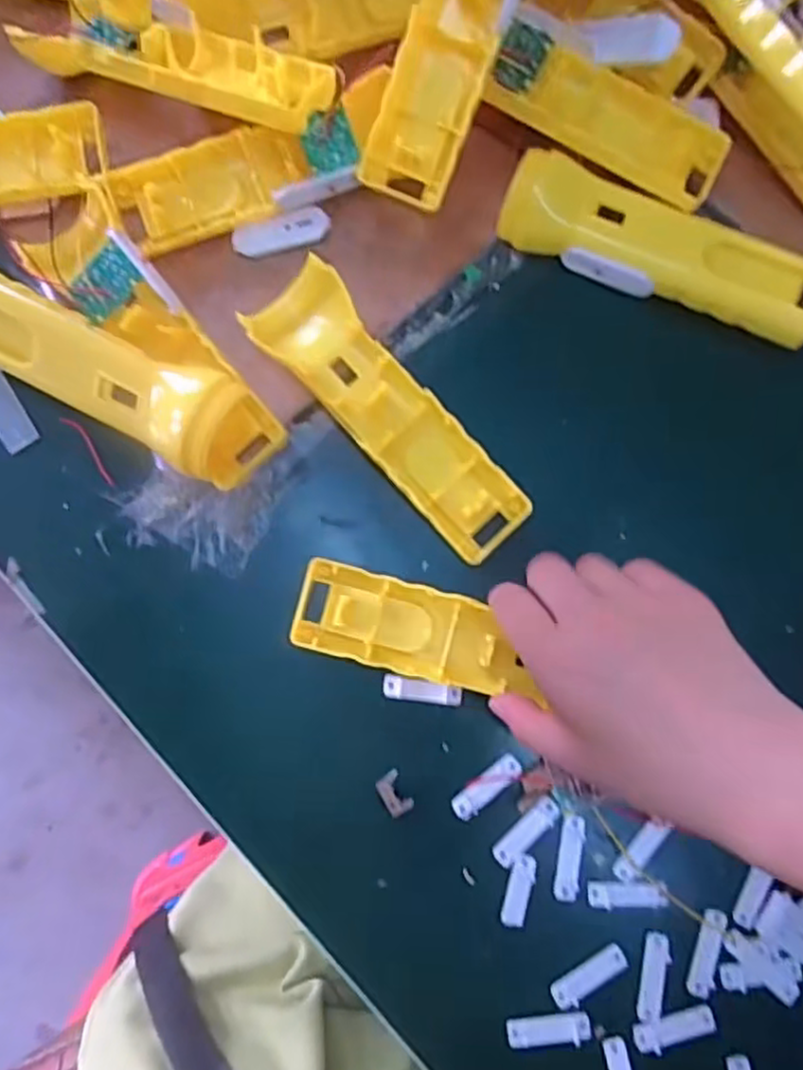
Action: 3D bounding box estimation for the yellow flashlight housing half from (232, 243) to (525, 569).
[{"bbox_3d":[-0.005,-0.056,0.347,0.047,0.035,0.157,-42,84,-6],"label":"yellow flashlight housing half"}]

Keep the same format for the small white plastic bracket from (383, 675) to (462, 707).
[{"bbox_3d":[0.010,0.075,0.341,0.037,0.005,0.011,8,82,1],"label":"small white plastic bracket"}]

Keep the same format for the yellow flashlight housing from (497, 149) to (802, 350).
[{"bbox_3d":[0.132,-0.143,0.359,0.163,0.029,0.041,23,83,3],"label":"yellow flashlight housing"}]

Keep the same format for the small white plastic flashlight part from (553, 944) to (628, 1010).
[{"bbox_3d":[0.087,0.203,0.326,0.037,0.004,0.013,-33,84,-5],"label":"small white plastic flashlight part"}]

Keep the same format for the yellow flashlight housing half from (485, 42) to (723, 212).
[{"bbox_3d":[0.104,-0.205,0.349,0.115,0.019,0.045,25,83,3],"label":"yellow flashlight housing half"}]

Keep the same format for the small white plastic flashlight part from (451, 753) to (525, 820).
[{"bbox_3d":[0.041,0.119,0.336,0.038,0.004,0.013,-40,84,-5],"label":"small white plastic flashlight part"}]

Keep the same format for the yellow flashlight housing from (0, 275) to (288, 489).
[{"bbox_3d":[-0.142,-0.077,0.339,0.179,0.045,0.044,29,83,3],"label":"yellow flashlight housing"}]

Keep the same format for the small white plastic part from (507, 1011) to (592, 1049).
[{"bbox_3d":[0.067,0.224,0.320,0.037,0.004,0.012,-6,82,-1],"label":"small white plastic part"}]

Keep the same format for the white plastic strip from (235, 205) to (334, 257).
[{"bbox_3d":[-0.062,-0.156,0.365,0.049,0.005,0.016,-16,82,-3],"label":"white plastic strip"}]

